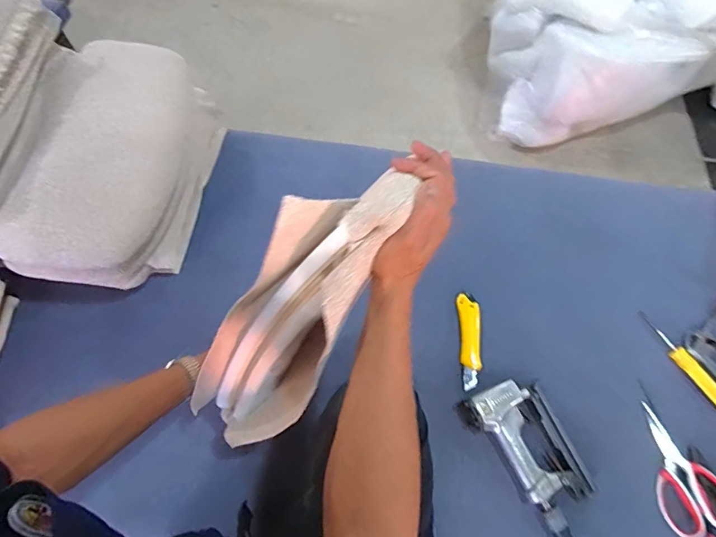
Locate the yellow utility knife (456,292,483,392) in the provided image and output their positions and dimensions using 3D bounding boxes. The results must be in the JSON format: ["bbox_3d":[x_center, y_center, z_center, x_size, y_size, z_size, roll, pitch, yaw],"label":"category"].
[{"bbox_3d":[0.195,0.123,0.752,0.036,0.018,0.164,1,66,-2],"label":"yellow utility knife"}]

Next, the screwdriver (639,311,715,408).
[{"bbox_3d":[0.557,0.153,0.739,0.028,0.033,0.192,-24,69,-12],"label":"screwdriver"}]

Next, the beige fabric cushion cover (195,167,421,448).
[{"bbox_3d":[-0.071,0.072,0.477,0.113,0.400,0.091,46,35,17],"label":"beige fabric cushion cover"}]

